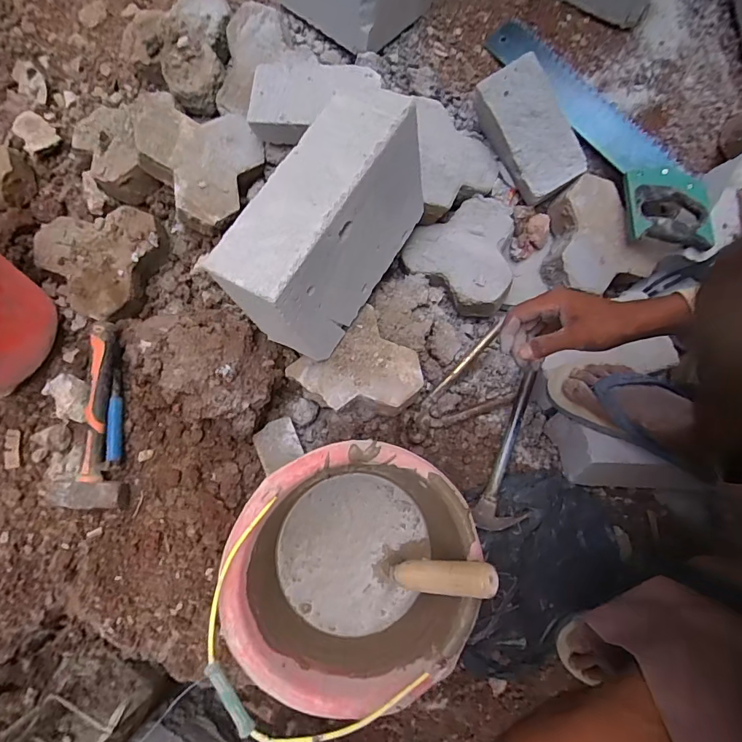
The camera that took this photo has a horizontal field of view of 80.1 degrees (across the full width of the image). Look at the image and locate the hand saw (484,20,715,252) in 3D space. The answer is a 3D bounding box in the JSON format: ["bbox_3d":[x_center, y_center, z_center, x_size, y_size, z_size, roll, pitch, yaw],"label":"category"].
[{"bbox_3d":[0.391,-0.419,0.755,0.143,0.039,0.536,-31,79,-6],"label":"hand saw"}]

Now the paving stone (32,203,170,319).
[{"bbox_3d":[-0.451,-0.192,0.730,0.193,0.050,0.191,26,79,6],"label":"paving stone"}]

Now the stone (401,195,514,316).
[{"bbox_3d":[0.167,-0.210,0.754,0.185,0.050,0.193,31,79,7],"label":"stone"}]

